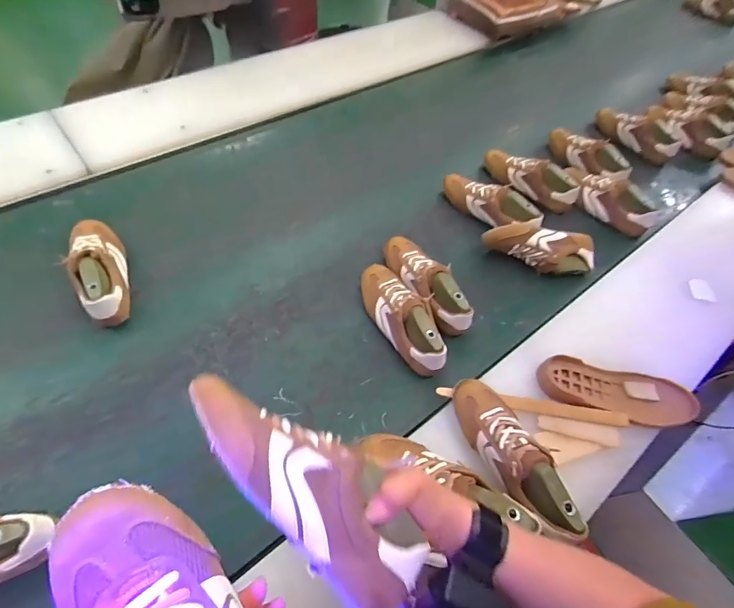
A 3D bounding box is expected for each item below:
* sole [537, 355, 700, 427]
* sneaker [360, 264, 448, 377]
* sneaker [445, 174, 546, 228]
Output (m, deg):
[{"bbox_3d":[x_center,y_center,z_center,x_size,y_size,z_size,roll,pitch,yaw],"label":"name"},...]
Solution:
[{"bbox_3d":[0.426,0.153,0.709,0.273,0.049,0.089,11,50,5],"label":"sole"},{"bbox_3d":[0.069,0.011,0.783,0.091,0.089,0.252,-25,56,-23],"label":"sneaker"},{"bbox_3d":[0.287,-0.245,0.975,0.249,0.081,0.084,37,57,24],"label":"sneaker"}]

